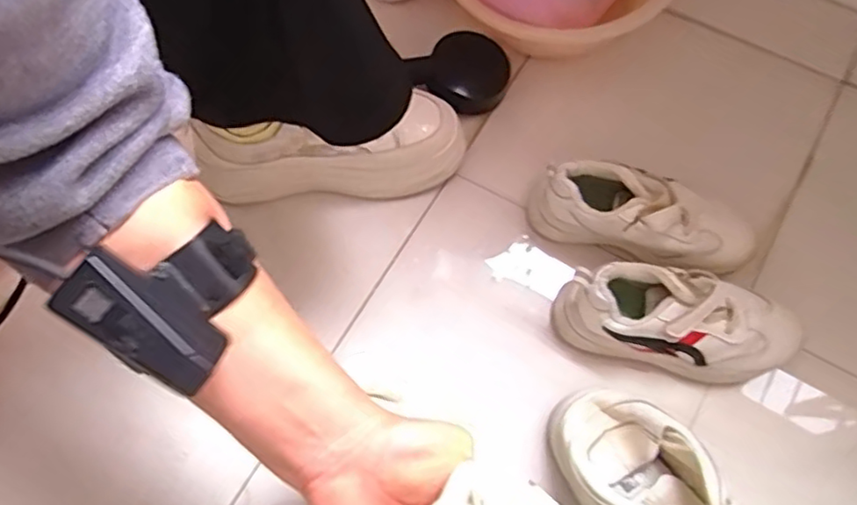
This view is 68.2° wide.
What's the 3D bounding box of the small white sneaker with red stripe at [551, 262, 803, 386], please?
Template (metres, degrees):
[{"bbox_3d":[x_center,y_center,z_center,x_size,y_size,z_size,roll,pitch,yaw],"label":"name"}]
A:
[{"bbox_3d":[0.201,0.055,0.516,0.186,0.074,0.075,14,69,8],"label":"small white sneaker with red stripe"}]

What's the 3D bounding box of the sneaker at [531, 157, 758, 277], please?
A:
[{"bbox_3d":[0.183,-0.032,0.547,0.184,0.078,0.064,19,69,9],"label":"sneaker"}]

